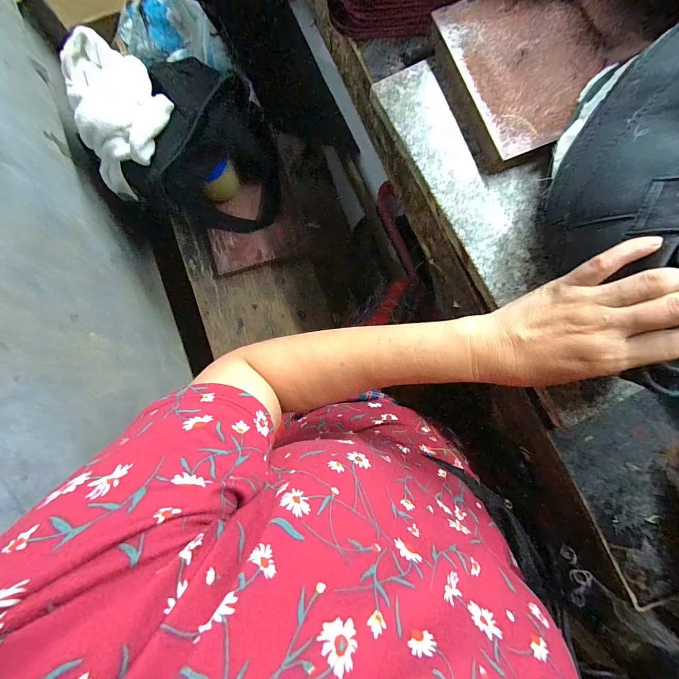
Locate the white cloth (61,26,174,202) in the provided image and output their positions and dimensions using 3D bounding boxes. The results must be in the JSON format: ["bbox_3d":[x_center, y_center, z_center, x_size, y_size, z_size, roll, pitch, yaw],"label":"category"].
[{"bbox_3d":[-0.366,-0.364,0.529,0.168,0.109,0.214,-32,86,0],"label":"white cloth"}]

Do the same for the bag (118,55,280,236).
[{"bbox_3d":[-0.217,-0.320,0.547,0.230,0.132,0.242,29,88,4],"label":"bag"}]

